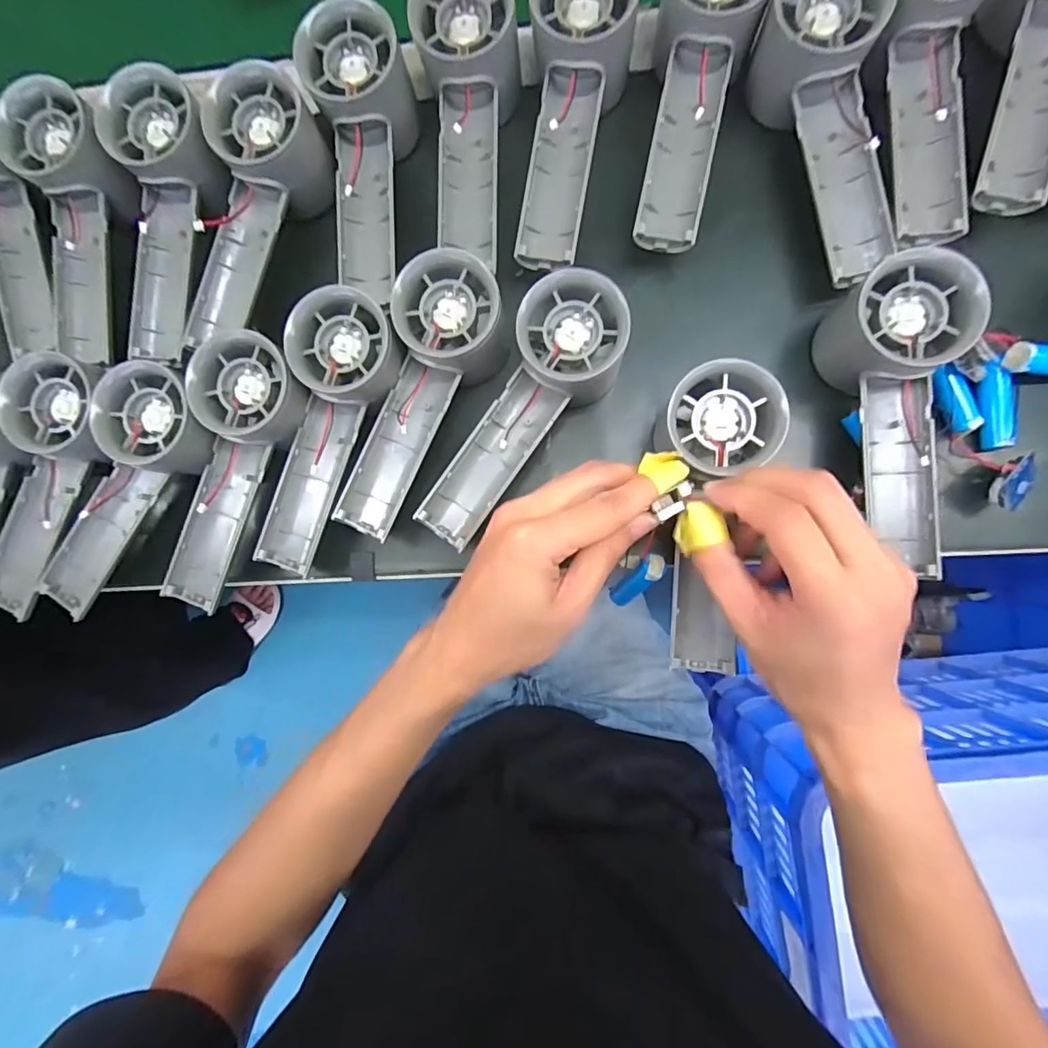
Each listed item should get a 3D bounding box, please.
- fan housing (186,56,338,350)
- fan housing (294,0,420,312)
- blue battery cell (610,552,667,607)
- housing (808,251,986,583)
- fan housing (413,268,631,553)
[{"bbox_3d":[-0.161,-0.175,0.302,0.058,0.042,0.150,19,90,6],"label":"fan housing"},{"bbox_3d":[-0.094,-0.210,0.307,0.053,0.047,0.150,2,102,5],"label":"fan housing"},{"bbox_3d":[0.066,0.034,0.305,0.013,0.052,0.013,6,62,-12],"label":"blue battery cell"},{"bbox_3d":[0.198,-0.052,0.266,0.062,0.046,0.156,-11,87,5],"label":"housing"},{"bbox_3d":[0.000,-0.060,0.299,0.059,0.052,0.162,37,104,6],"label":"fan housing"}]

